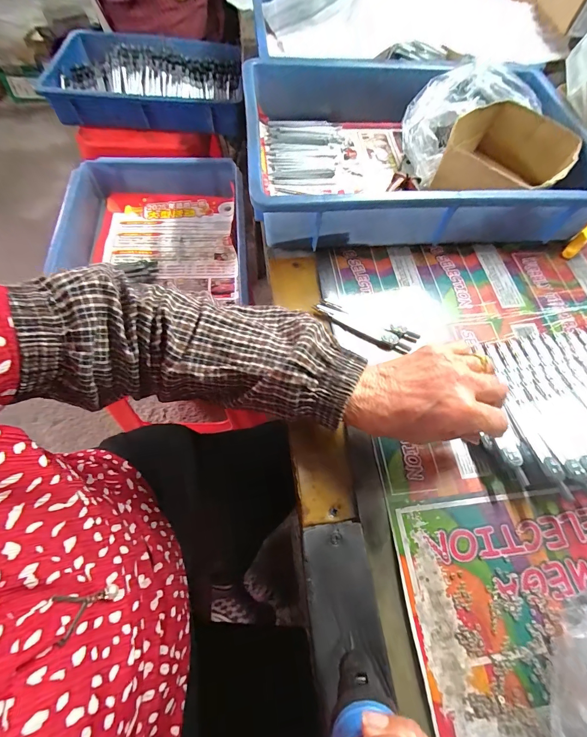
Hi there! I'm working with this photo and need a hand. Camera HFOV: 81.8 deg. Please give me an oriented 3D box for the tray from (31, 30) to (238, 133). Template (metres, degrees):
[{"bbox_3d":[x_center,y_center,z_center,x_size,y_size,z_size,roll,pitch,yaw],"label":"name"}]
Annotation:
[{"bbox_3d":[-0.334,-0.663,0.790,0.445,0.091,0.262,6,64,1],"label":"tray"}]

